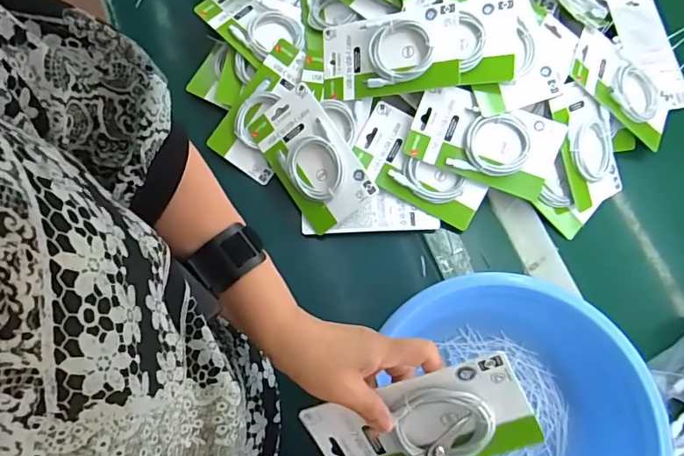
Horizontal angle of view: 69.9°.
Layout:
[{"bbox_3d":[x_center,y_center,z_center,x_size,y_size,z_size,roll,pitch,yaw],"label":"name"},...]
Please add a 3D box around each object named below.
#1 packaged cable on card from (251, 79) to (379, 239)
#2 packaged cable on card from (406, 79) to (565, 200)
[{"bbox_3d":[-0.042,-0.091,0.643,0.102,0.014,0.177,-36,81,14],"label":"packaged cable on card"},{"bbox_3d":[0.181,-0.110,0.624,0.183,0.017,0.101,18,98,3],"label":"packaged cable on card"}]

